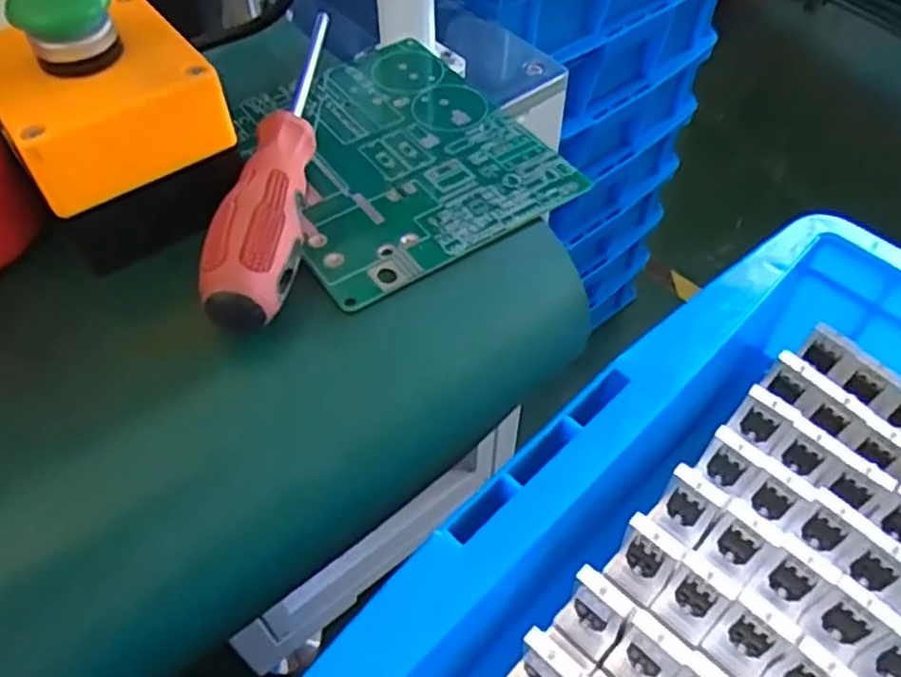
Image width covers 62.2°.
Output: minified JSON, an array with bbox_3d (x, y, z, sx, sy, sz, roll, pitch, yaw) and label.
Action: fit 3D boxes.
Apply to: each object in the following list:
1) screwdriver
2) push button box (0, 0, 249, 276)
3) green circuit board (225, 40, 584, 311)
[{"bbox_3d":[-0.068,-0.084,0.310,0.028,0.027,0.192,2,54,1],"label":"screwdriver"},{"bbox_3d":[-0.129,-0.087,0.281,0.075,0.081,0.079,-27,58,-19],"label":"push button box"},{"bbox_3d":[-0.029,-0.084,0.336,0.120,0.009,0.144,-29,59,-20],"label":"green circuit board"}]

